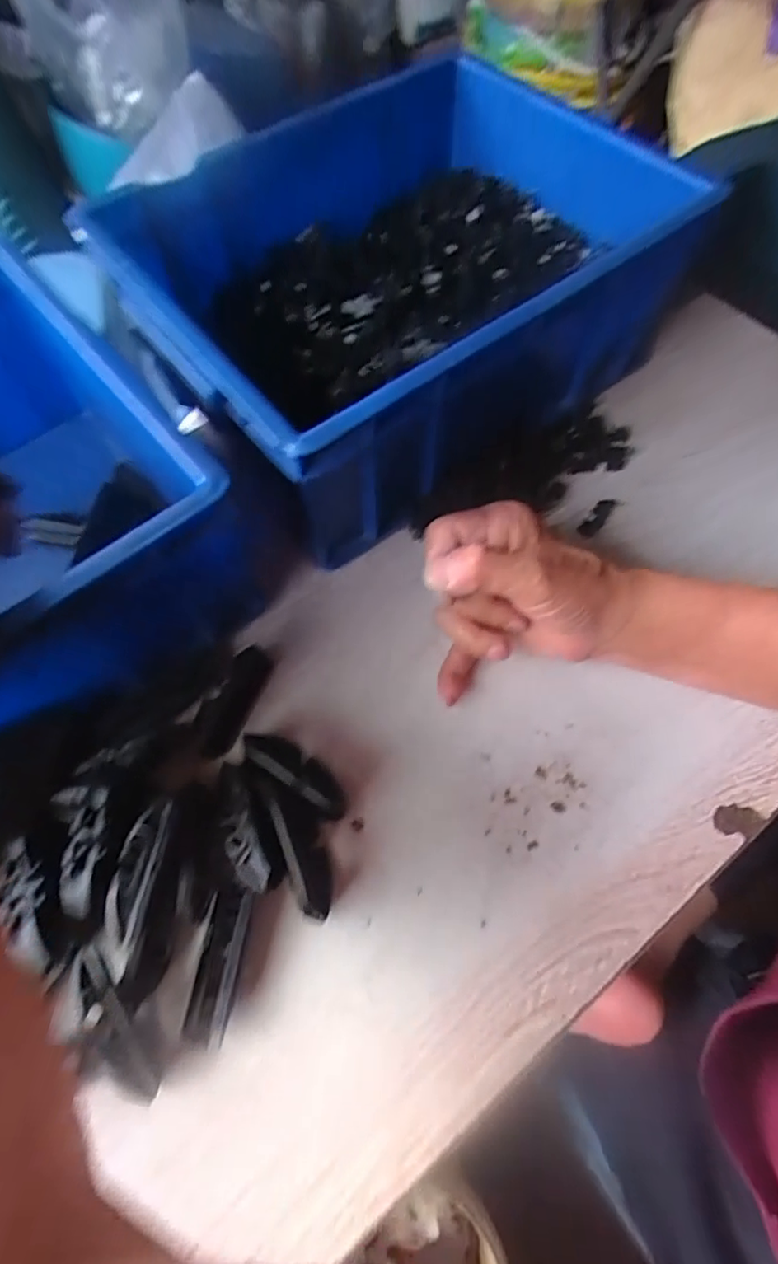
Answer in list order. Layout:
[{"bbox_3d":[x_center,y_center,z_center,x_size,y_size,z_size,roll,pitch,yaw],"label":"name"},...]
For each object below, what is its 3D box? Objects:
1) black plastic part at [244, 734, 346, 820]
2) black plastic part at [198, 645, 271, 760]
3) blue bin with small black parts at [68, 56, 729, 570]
[{"bbox_3d":[-0.051,0.078,0.325,0.066,0.019,0.022,32,69,15],"label":"black plastic part"},{"bbox_3d":[-0.094,0.041,0.349,0.023,0.011,0.069,20,66,11],"label":"black plastic part"},{"bbox_3d":[0.010,-0.256,0.405,0.360,0.134,0.272,-36,69,-15],"label":"blue bin with small black parts"}]

